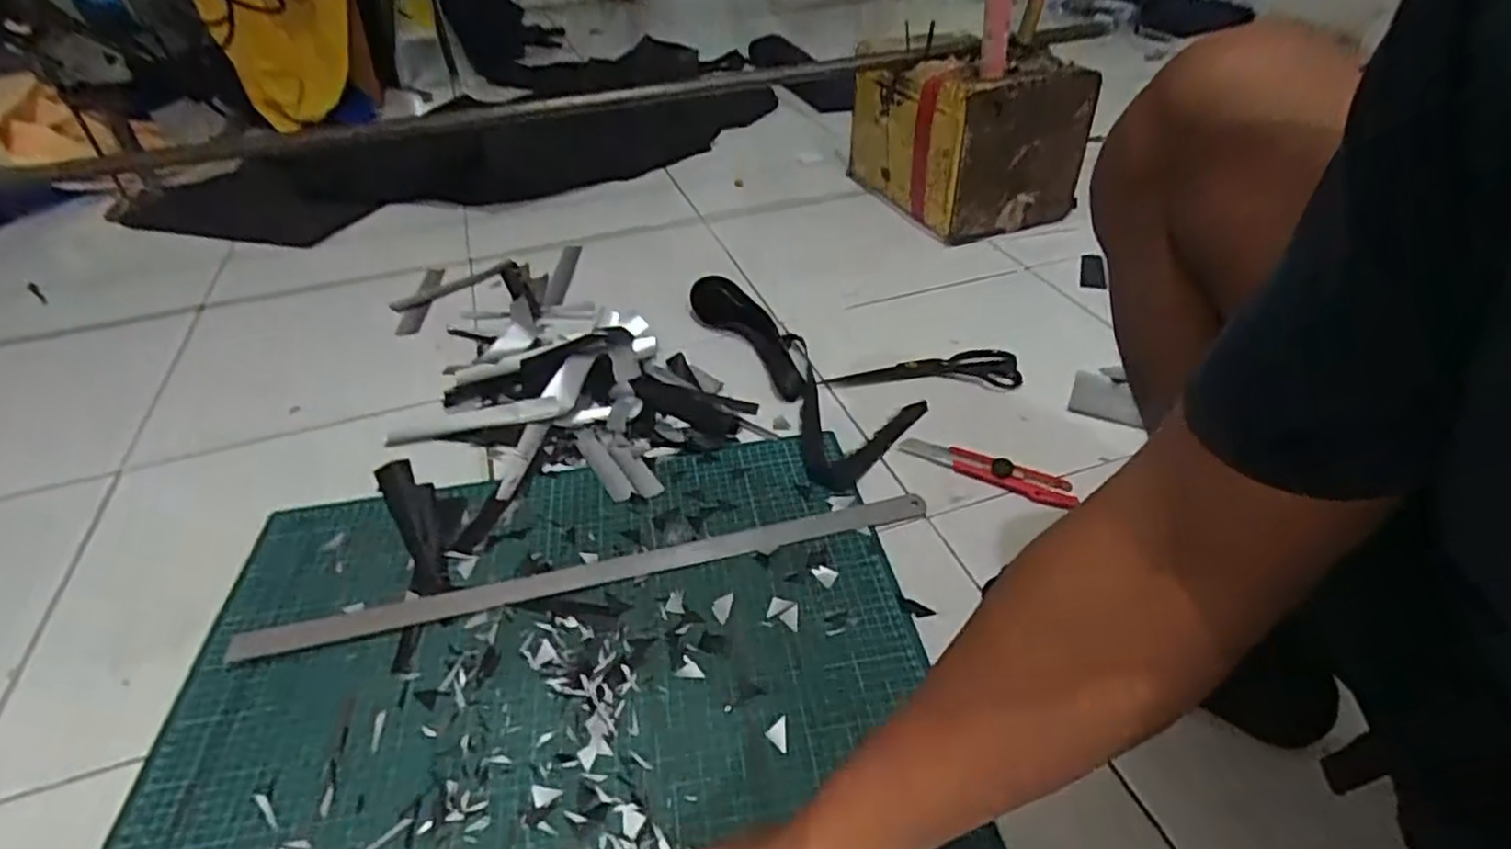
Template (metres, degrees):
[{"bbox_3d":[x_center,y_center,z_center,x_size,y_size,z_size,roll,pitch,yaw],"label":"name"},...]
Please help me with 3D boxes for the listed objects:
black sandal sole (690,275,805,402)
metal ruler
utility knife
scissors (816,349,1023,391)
[{"bbox_3d":[0.002,-0.121,0.943,0.078,0.039,0.265,-21,42,-21],"label":"black sandal sole"},{"bbox_3d":[-0.141,0.136,0.667,0.617,0.006,0.034,-11,39,-8],"label":"metal ruler"},{"bbox_3d":[0.236,0.042,0.747,0.173,0.017,0.035,22,46,29],"label":"utility knife"},{"bbox_3d":[0.201,-0.072,0.889,0.230,0.017,0.076,1,39,5],"label":"scissors"}]

